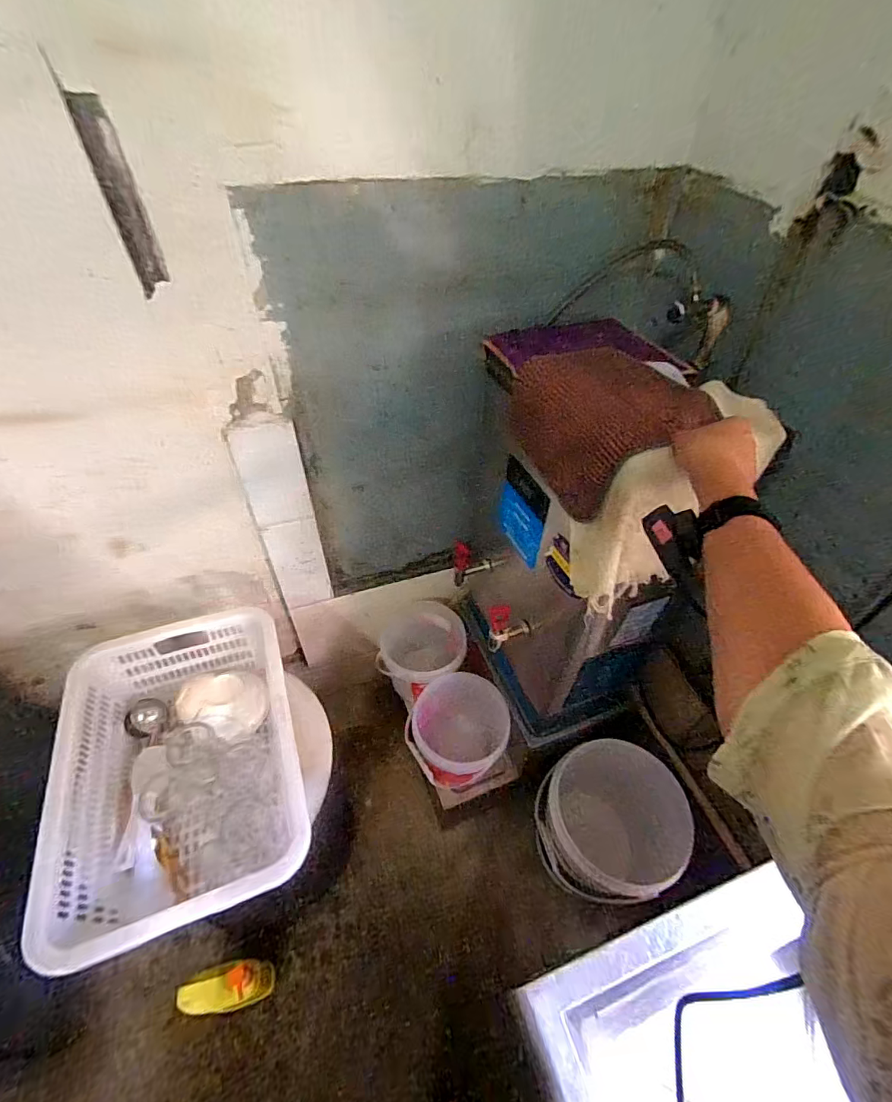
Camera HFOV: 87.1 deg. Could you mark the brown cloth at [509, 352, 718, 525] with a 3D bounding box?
[{"bbox_3d":[0.233,-0.191,0.697,0.182,0.146,0.256,-14,49,-13],"label":"brown cloth"}]

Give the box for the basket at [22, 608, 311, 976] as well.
[{"bbox_3d":[-0.445,0.375,0.848,0.376,0.175,0.506,-15,49,-15],"label":"basket"}]

